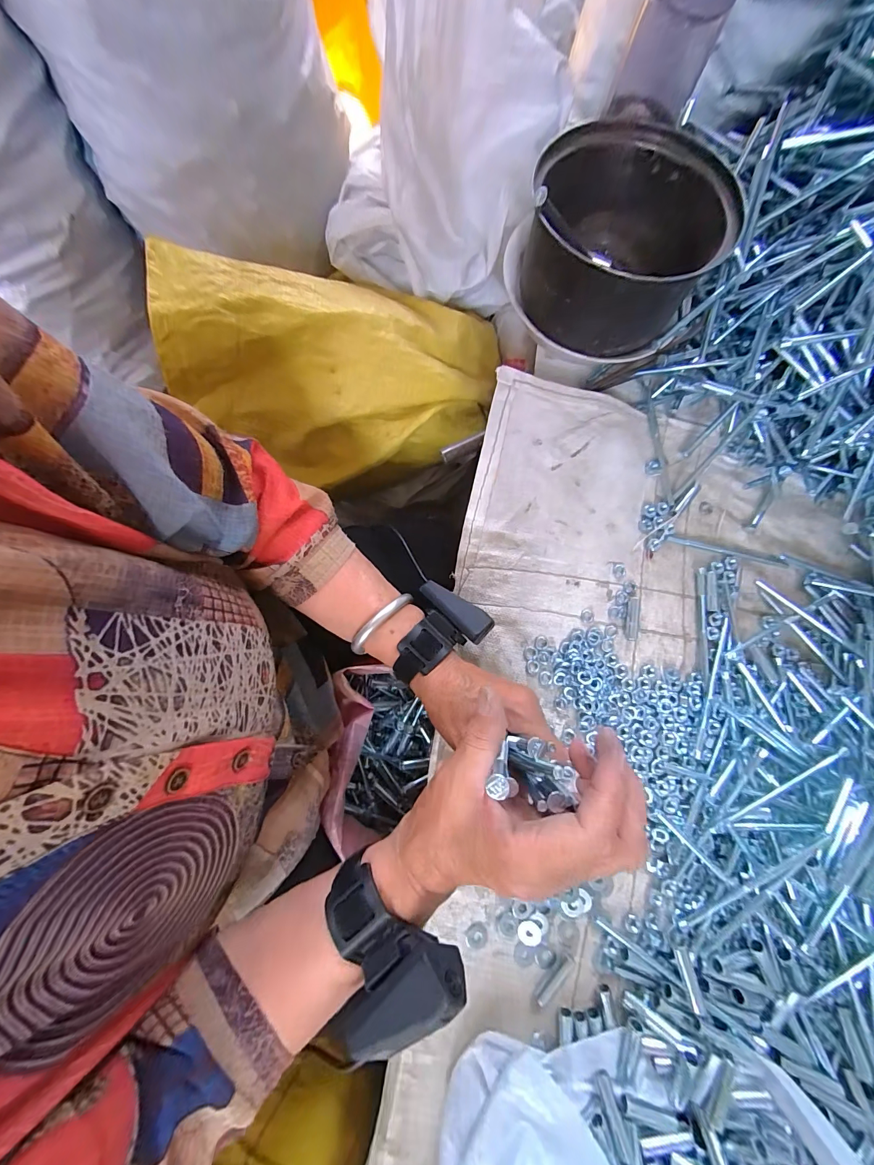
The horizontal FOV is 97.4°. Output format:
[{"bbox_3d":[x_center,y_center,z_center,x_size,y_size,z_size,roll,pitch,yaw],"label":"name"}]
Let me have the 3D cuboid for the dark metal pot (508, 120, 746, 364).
[{"bbox_3d":[0.157,-0.302,0.349,0.162,0.089,0.162,0,80,-1],"label":"dark metal pot"}]

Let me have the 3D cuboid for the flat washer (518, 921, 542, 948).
[{"bbox_3d":[0.081,0.304,0.333,0.020,0.004,0.018,1,75,7],"label":"flat washer"}]

